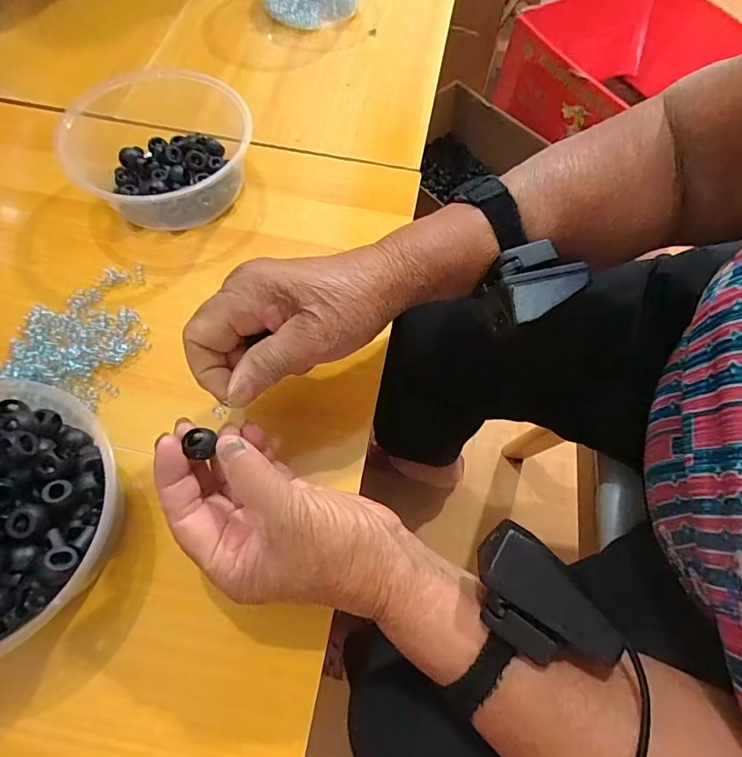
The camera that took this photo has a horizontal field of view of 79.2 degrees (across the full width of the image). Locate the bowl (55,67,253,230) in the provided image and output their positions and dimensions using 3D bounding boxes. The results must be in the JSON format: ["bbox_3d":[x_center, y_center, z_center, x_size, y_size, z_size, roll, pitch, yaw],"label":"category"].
[{"bbox_3d":[-0.176,-0.190,0.373,0.135,0.061,0.154,15,64,7],"label":"bowl"}]

